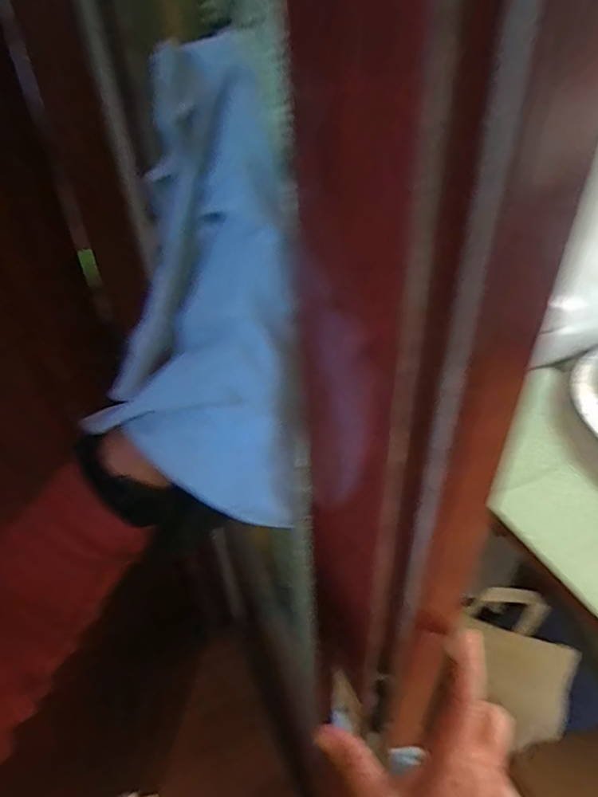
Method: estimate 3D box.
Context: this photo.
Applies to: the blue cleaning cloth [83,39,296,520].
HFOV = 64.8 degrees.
[{"bbox_3d":[-0.049,-0.041,0.231,0.108,0.213,0.026,16,28,22],"label":"blue cleaning cloth"}]

